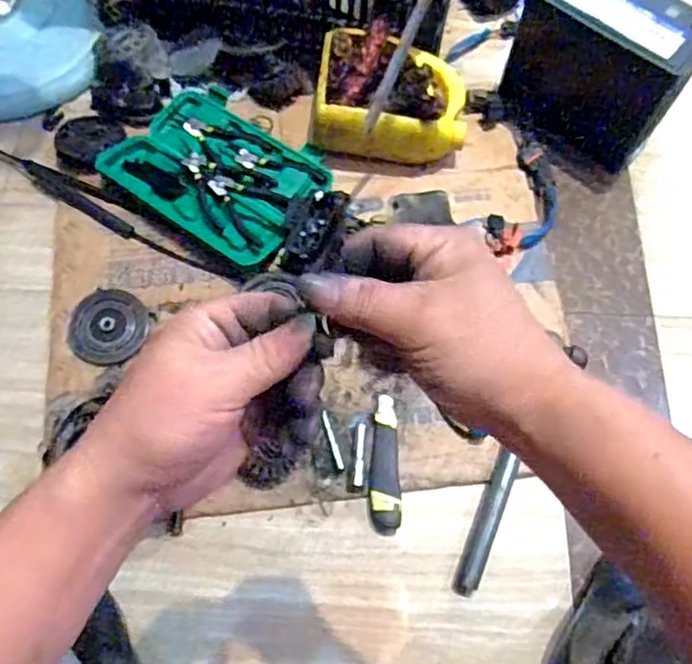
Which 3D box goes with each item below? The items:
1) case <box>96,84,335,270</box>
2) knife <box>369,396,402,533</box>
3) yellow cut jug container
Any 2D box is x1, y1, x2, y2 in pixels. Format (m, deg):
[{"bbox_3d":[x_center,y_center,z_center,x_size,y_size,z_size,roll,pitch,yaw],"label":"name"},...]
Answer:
[{"bbox_3d":[-0.186,-0.237,0.931,0.303,0.034,0.220,35,69,13],"label":"case"},{"bbox_3d":[0.048,0.160,0.780,0.038,0.022,0.162,0,65,-2],"label":"knife"},{"bbox_3d":[0.069,-0.342,0.921,0.221,0.112,0.187,10,68,3],"label":"yellow cut jug container"}]

